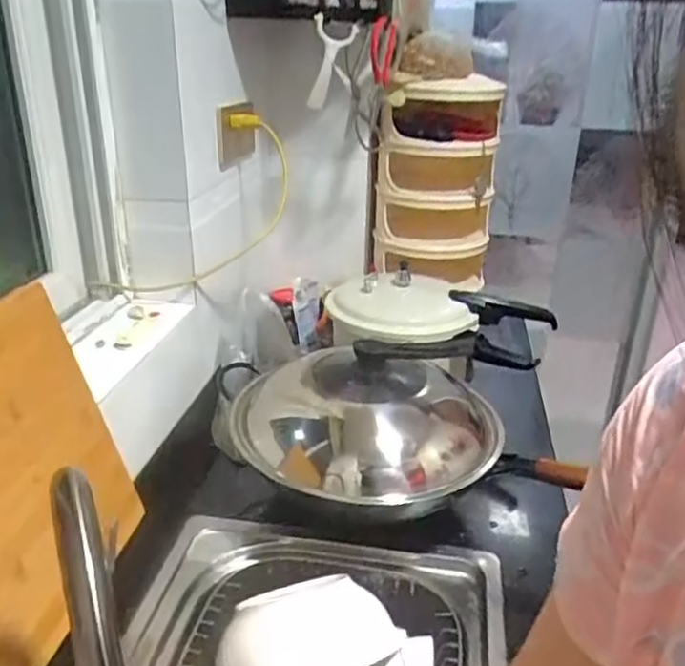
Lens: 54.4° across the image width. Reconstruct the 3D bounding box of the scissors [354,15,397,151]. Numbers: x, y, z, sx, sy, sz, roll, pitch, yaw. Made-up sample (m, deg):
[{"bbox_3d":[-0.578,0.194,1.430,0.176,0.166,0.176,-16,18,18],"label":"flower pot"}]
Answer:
[{"bbox_3d":[0.056,-0.415,1.147,0.023,0.234,0.097,30,46,22],"label":"scissors"}]

